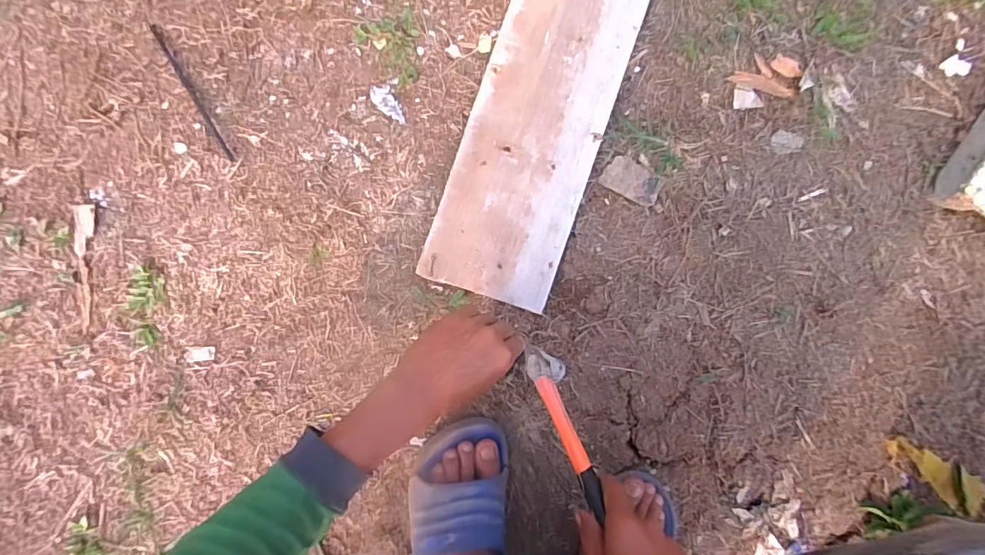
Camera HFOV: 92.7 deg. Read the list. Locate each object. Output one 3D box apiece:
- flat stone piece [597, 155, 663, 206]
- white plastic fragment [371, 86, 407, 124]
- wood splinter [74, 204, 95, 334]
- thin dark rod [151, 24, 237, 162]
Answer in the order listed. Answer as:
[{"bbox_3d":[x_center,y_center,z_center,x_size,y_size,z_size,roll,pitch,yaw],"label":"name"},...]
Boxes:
[{"bbox_3d":[0.180,-0.125,0.599,0.073,0.006,0.044,28,86,-5],"label":"flat stone piece"},{"bbox_3d":[-0.127,-0.209,0.568,0.026,0.004,0.056,-31,92,-6],"label":"white plastic fragment"},{"bbox_3d":[-0.471,-0.010,0.542,0.021,0.005,0.146,0,89,-6],"label":"wood splinter"},{"bbox_3d":[-0.350,-0.215,0.548,0.007,0.005,0.181,-30,92,-6],"label":"thin dark rod"}]

